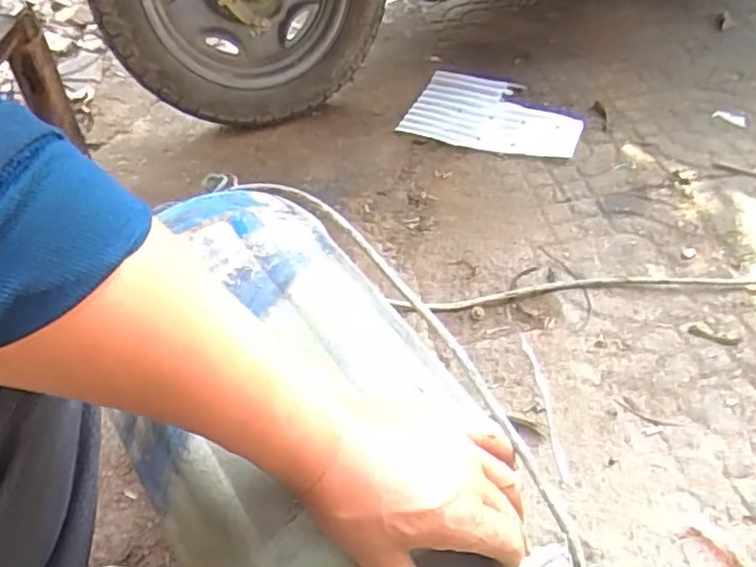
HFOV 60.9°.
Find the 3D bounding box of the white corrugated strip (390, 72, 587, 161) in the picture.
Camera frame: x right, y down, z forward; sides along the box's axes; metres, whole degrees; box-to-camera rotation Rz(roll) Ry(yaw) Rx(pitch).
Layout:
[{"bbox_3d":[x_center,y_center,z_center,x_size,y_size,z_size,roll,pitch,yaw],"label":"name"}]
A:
[{"bbox_3d":[0.206,-0.298,1.108,0.288,0.016,0.210,16,50,20],"label":"white corrugated strip"}]

